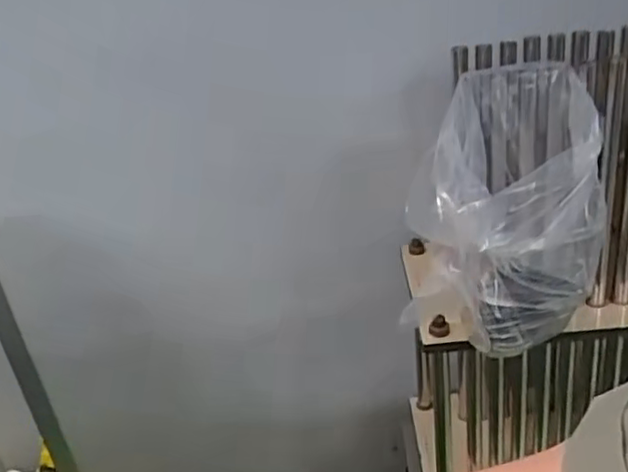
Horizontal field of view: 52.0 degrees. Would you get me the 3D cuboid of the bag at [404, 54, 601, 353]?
[{"bbox_3d":[0.199,-0.028,0.675,0.182,0.269,0.133,5,30,24],"label":"bag"}]

